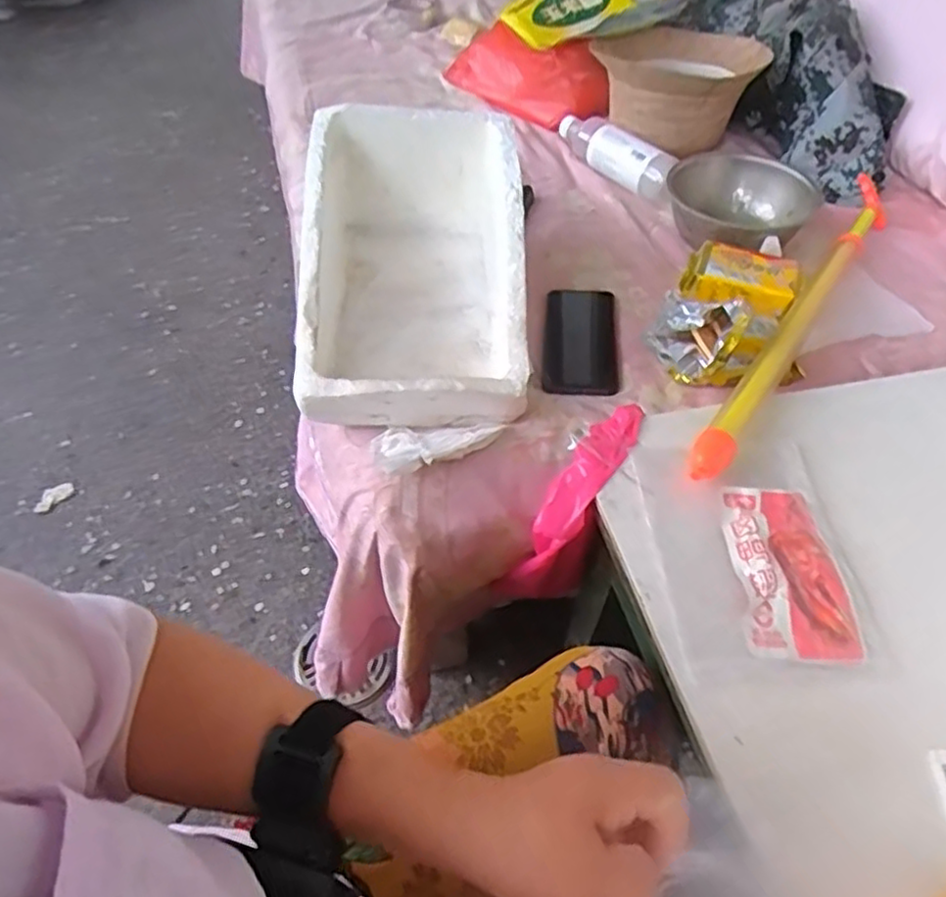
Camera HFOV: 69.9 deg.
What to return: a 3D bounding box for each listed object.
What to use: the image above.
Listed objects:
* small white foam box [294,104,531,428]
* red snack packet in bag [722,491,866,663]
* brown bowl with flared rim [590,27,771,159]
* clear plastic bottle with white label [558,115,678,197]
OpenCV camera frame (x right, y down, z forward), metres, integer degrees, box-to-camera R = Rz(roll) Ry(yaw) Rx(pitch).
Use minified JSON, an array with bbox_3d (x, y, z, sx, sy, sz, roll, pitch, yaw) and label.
[{"bbox_3d":[-0.060,-0.198,0.690,0.210,0.141,0.341,-1,50,-4],"label":"small white foam box"},{"bbox_3d":[0.226,0.087,0.489,0.077,0.013,0.128,2,50,-1],"label":"red snack packet in bag"},{"bbox_3d":[0.291,-0.536,0.984,0.236,0.110,0.256,14,51,9],"label":"brown bowl with flared rim"},{"bbox_3d":[0.193,-0.424,0.944,0.048,0.059,0.219,-29,57,-24],"label":"clear plastic bottle with white label"}]

